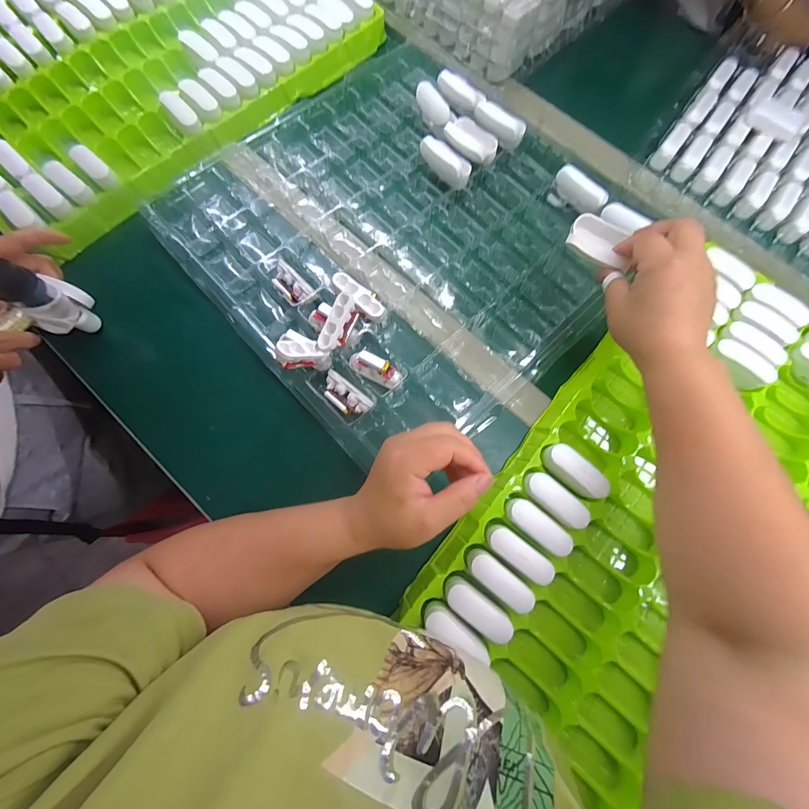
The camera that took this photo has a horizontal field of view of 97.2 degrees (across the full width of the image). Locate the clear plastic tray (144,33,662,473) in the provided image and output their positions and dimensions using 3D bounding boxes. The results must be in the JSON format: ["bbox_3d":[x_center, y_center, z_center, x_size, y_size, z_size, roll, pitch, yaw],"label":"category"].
[{"bbox_3d":[0.001,-0.202,0.438,0.455,0.059,0.486,-44,81,-11],"label":"clear plastic tray"}]

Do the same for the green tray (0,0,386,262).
[{"bbox_3d":[-0.351,-0.476,0.480,0.398,0.049,0.570,44,79,9],"label":"green tray"}]

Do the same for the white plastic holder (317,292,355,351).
[{"bbox_3d":[-0.071,-0.086,0.371,0.022,0.013,0.061,24,90,4],"label":"white plastic holder"}]

